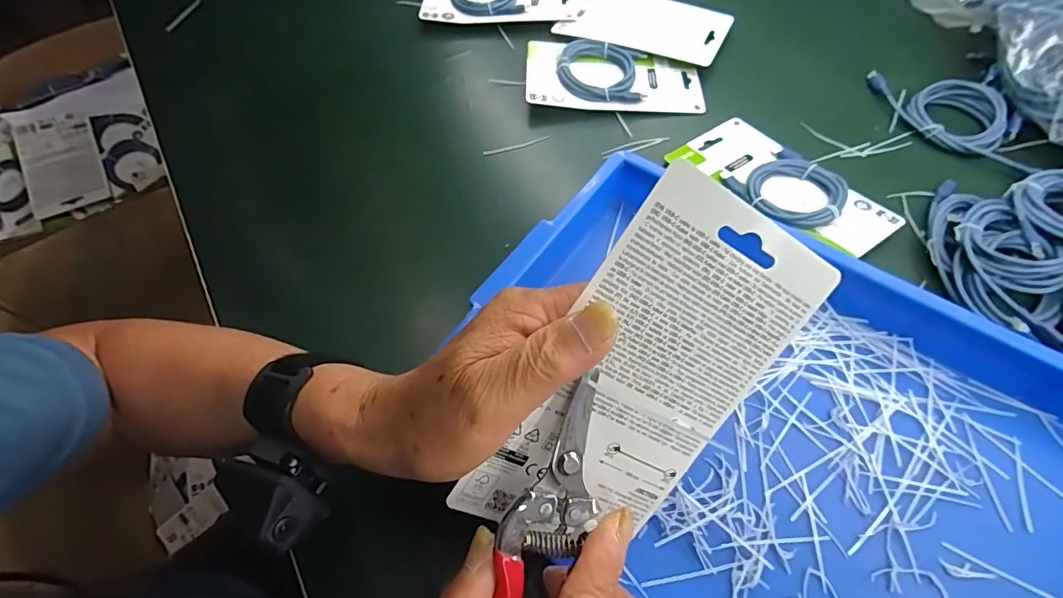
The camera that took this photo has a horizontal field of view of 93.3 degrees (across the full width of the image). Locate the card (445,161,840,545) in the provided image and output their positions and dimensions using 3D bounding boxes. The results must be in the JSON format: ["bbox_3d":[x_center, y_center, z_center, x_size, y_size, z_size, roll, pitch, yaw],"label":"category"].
[{"bbox_3d":[0.050,0.040,0.224,0.095,0.174,0.004,28,15,-20],"label":"card"}]

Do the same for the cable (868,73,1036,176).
[{"bbox_3d":[0.399,-0.174,0.471,0.082,0.018,0.151,-14,59,-5],"label":"cable"}]

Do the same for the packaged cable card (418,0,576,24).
[{"bbox_3d":[-0.038,-0.357,0.598,0.177,0.022,0.090,2,61,4],"label":"packaged cable card"}]

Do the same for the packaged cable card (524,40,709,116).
[{"bbox_3d":[0.085,-0.230,0.518,0.178,0.022,0.092,4,61,5],"label":"packaged cable card"}]

